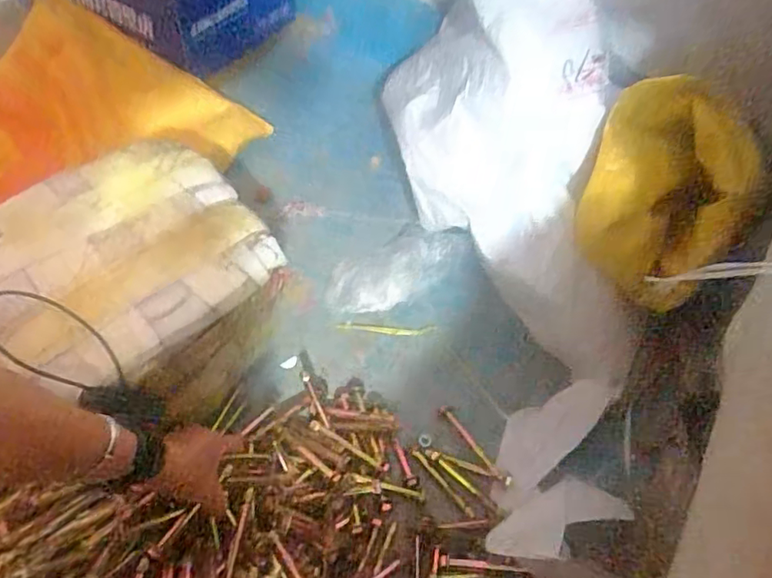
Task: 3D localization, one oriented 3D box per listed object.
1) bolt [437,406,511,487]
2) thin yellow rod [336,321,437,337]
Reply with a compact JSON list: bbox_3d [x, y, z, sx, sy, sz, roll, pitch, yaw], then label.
[{"bbox_3d":[0.108,0.192,0.709,0.013,0.008,0.120,-29,62,-24],"label":"bolt"},{"bbox_3d":[0.001,0.055,0.805,0.135,0.009,0.015,5,54,-2],"label":"thin yellow rod"}]

